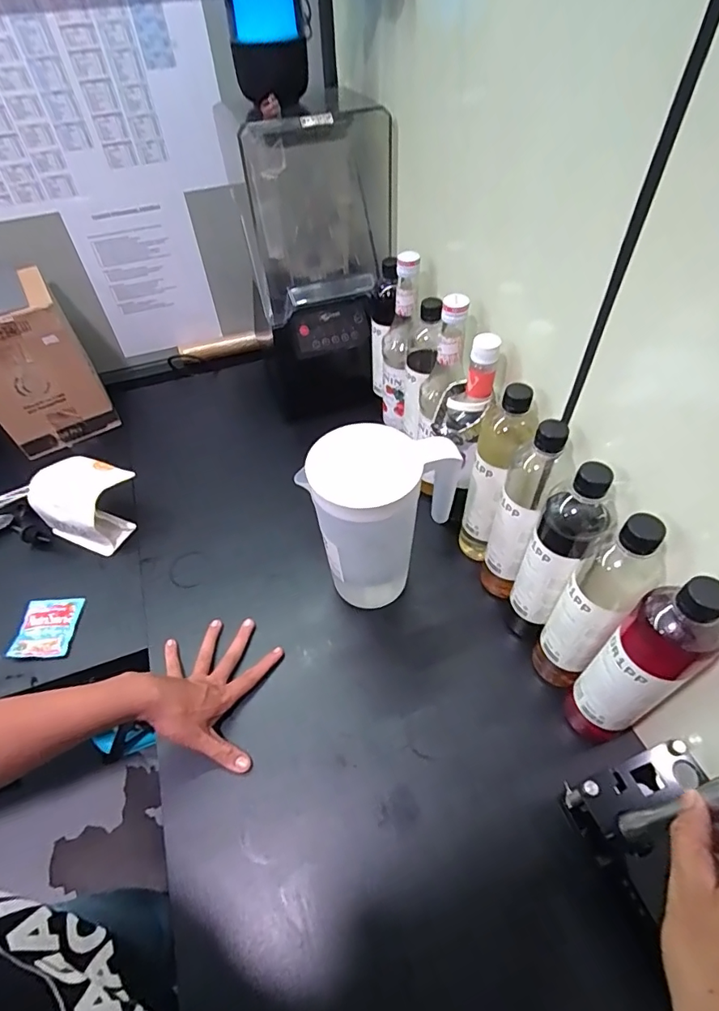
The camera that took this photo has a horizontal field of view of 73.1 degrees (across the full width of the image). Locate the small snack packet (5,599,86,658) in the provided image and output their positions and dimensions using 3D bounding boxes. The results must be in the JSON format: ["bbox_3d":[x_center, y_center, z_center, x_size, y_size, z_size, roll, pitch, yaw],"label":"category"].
[{"bbox_3d":[-0.432,0.169,0.670,0.074,0.016,0.084,-4,51,0],"label":"small snack packet"}]

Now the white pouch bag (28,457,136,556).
[{"bbox_3d":[-0.428,-0.004,0.765,0.141,0.085,0.109,20,55,18],"label":"white pouch bag"}]

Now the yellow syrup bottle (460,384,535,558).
[{"bbox_3d":[0.168,-0.020,0.629,0.061,0.291,0.060,16,53,15],"label":"yellow syrup bottle"}]

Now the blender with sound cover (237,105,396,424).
[{"bbox_3d":[-0.067,-0.417,0.865,0.252,0.436,0.249,-11,51,-6],"label":"blender with sound cover"}]

